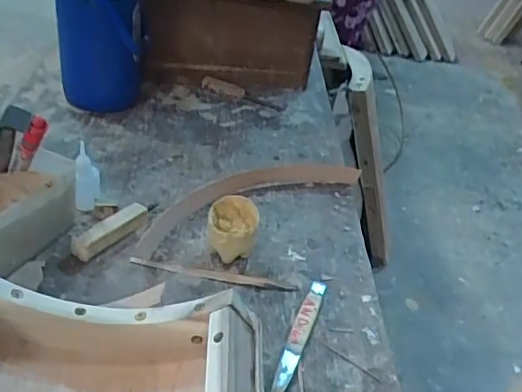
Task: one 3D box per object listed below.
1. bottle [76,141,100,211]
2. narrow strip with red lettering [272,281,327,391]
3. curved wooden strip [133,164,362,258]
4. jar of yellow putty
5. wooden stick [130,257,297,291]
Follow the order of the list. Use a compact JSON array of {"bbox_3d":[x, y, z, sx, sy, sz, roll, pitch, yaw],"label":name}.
[{"bbox_3d":[-0.204,-0.023,0.654,0.027,0.078,0.026,-2,38,-15],"label":"bottle"},{"bbox_3d":[0.038,0.137,0.550,0.018,0.008,0.165,18,37,12],"label":"narrow strip with red lettering"},{"bbox_3d":[-0.023,-0.002,0.707,0.318,0.038,0.084,-16,43,-30],"label":"curved wooden strip"},{"bbox_3d":[-0.032,0.038,0.627,0.053,0.060,0.056,6,36,-4],"label":"jar of yellow putty"},{"bbox_3d":[-0.053,0.085,0.605,0.178,0.006,0.014,11,36,2],"label":"wooden stick"}]

